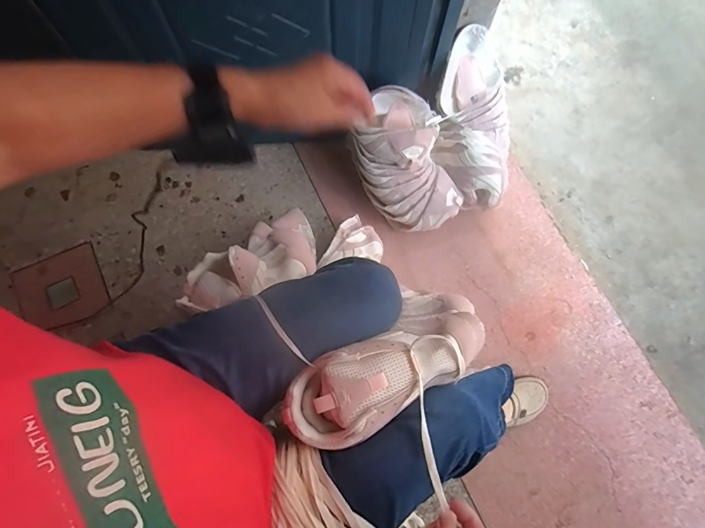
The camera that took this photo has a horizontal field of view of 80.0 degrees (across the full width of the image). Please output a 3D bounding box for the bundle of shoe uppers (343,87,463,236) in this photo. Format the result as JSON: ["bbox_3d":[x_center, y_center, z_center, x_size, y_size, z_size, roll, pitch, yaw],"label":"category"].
[{"bbox_3d":[0.116,-0.213,0.869,0.186,0.181,0.252,-19,76,-7],"label":"bundle of shoe uppers"}]

